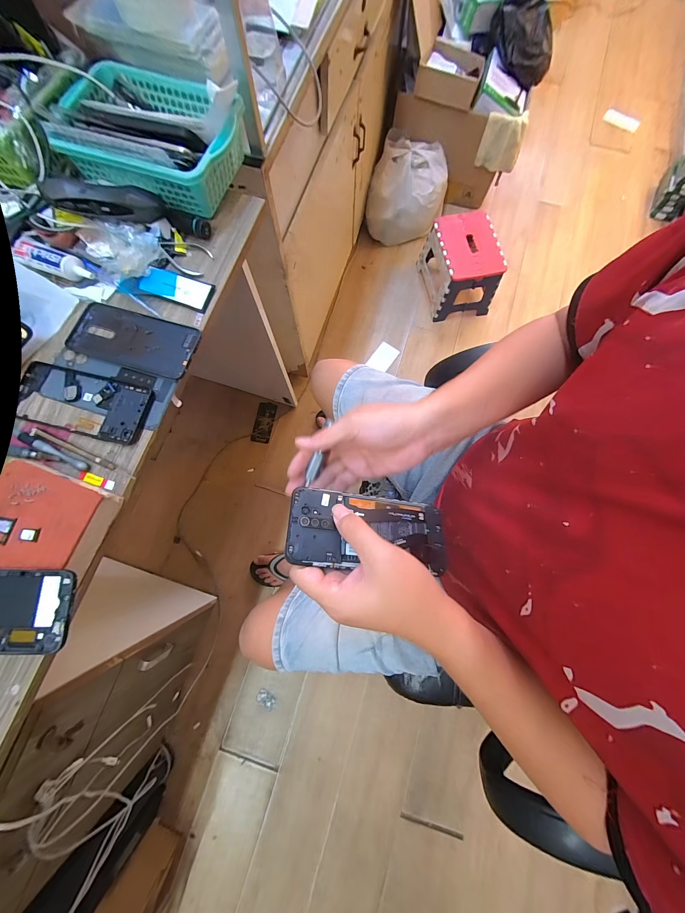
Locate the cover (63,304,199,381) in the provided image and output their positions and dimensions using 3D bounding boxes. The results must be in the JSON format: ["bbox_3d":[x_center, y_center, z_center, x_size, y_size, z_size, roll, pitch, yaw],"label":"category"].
[{"bbox_3d":[-0.273,-0.153,0.399,0.161,0.005,0.074,15,78,3],"label":"cover"}]

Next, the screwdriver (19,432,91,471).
[{"bbox_3d":[-0.343,-0.006,0.364,0.090,0.010,0.011,25,78,6],"label":"screwdriver"}]

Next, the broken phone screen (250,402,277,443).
[{"bbox_3d":[-0.299,-0.129,1.166,0.068,0.008,0.157,10,77,2],"label":"broken phone screen"}]

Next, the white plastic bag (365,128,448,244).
[{"bbox_3d":[0.262,-1.061,1.236,0.295,0.211,0.268,19,78,4],"label":"white plastic bag"}]

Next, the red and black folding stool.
[{"bbox_3d":[0.450,-0.717,1.177,0.215,0.227,0.282,-13,77,-3],"label":"red and black folding stool"}]

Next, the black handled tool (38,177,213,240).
[{"bbox_3d":[-0.281,-0.332,0.404,0.191,0.033,0.037,3,77,-16],"label":"black handled tool"}]

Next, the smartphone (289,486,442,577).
[{"bbox_3d":[0.028,0.072,0.301,0.158,0.007,0.071,9,57,-12],"label":"smartphone"}]

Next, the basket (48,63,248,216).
[{"bbox_3d":[-0.265,-0.444,0.422,0.249,0.071,0.169,17,78,4],"label":"basket"}]

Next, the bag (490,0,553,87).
[{"bbox_3d":[0.624,-1.447,1.045,0.234,0.148,0.196,18,78,4],"label":"bag"}]

